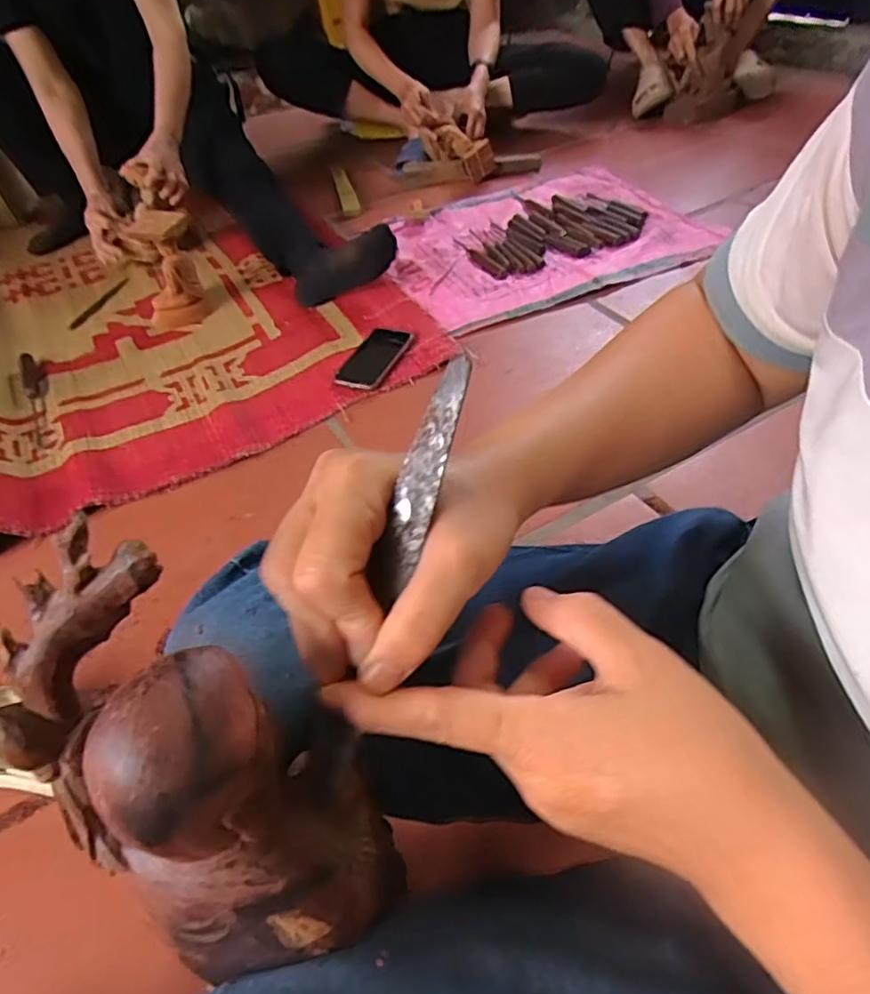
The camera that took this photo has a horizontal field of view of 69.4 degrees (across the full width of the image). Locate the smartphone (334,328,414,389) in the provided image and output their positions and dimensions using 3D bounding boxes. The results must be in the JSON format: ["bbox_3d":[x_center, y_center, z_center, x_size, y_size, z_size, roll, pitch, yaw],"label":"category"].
[{"bbox_3d":[-0.102,-0.233,1.033,0.088,0.015,0.167,15,49,17],"label":"smartphone"}]

